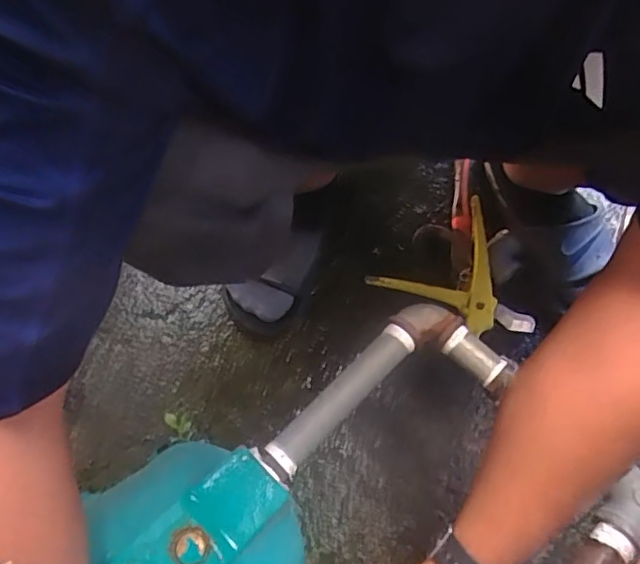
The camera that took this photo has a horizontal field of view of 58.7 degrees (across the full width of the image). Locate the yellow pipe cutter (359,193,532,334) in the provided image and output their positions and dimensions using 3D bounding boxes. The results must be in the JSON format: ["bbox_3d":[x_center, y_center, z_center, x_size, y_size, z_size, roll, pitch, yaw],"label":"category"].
[{"bbox_3d":[0.172,0.008,0.681,0.167,0.026,0.161,-33,73,-12],"label":"yellow pipe cutter"}]

